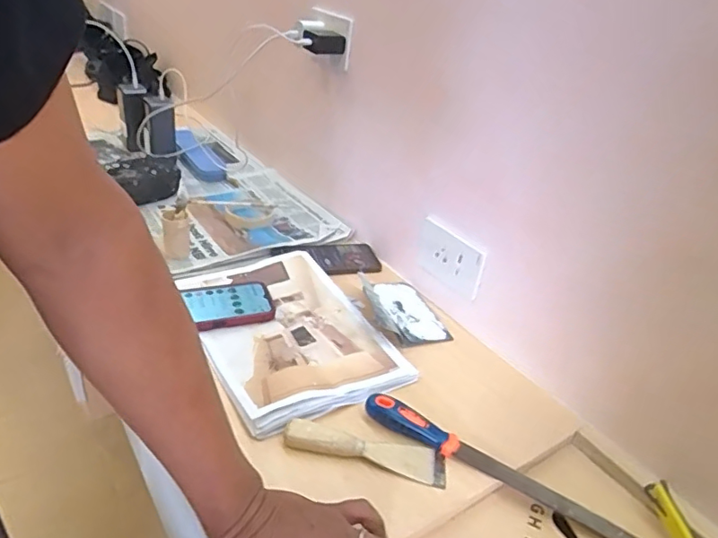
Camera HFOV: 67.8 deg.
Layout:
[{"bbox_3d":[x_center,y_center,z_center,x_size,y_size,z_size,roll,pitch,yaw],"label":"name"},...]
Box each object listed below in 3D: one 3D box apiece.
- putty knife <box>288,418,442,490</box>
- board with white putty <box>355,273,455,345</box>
[{"bbox_3d":[0.007,0.179,0.541,0.162,0.021,0.039,12,30,7],"label":"putty knife"},{"bbox_3d":[0.057,0.057,0.768,0.093,0.016,0.152,-5,34,-21],"label":"board with white putty"}]

